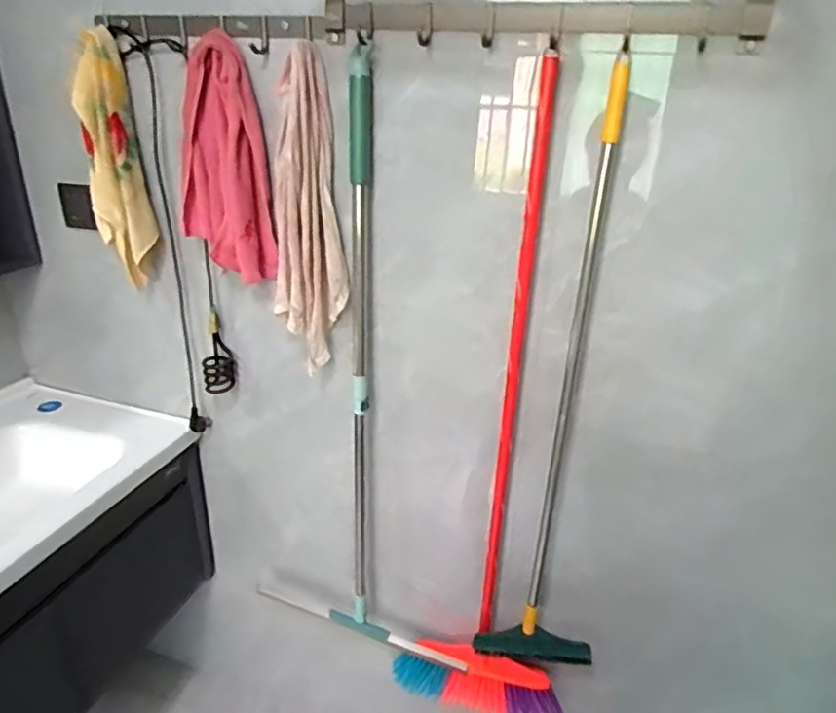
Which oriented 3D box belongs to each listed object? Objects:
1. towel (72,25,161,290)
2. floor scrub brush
[{"bbox_3d":[-0.532,-0.328,1.034,0.100,0.399,0.078,-8,26,-24],"label":"towel"},{"bbox_3d":[0.242,0.112,0.948,0.191,1.042,0.071,4,24,2],"label":"floor scrub brush"}]

